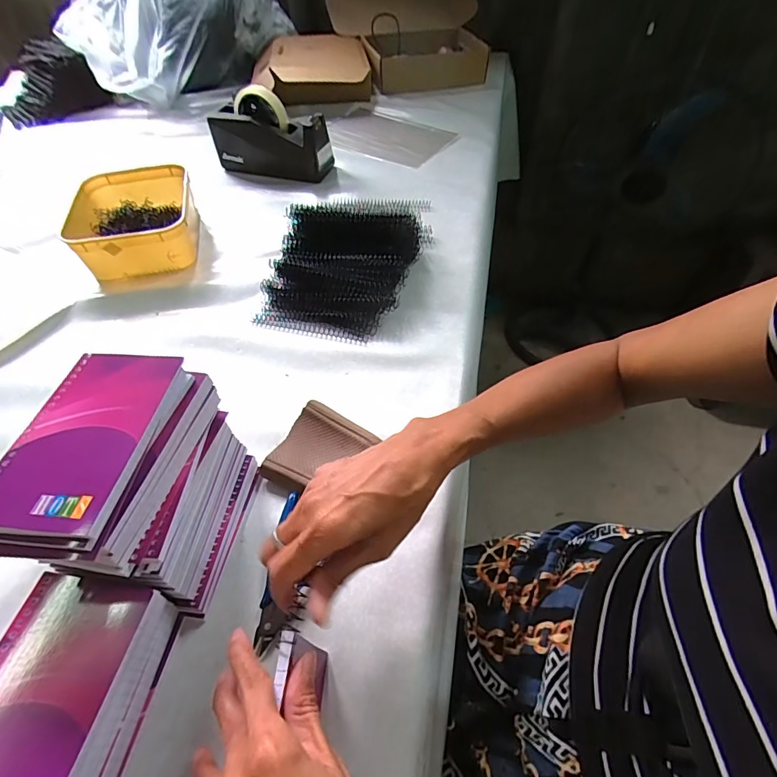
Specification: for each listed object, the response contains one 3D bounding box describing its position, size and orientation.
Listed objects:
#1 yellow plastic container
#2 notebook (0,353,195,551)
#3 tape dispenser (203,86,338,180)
[{"bbox_3d":[-0.374,-0.248,0.631,0.166,0.063,0.208,-16,52,-11],"label":"yellow plastic container"},{"bbox_3d":[-0.190,0.031,0.269,0.080,0.012,0.133,5,51,5],"label":"notebook"},{"bbox_3d":[-0.210,-0.449,0.755,0.205,0.119,0.057,11,52,10],"label":"tape dispenser"}]

